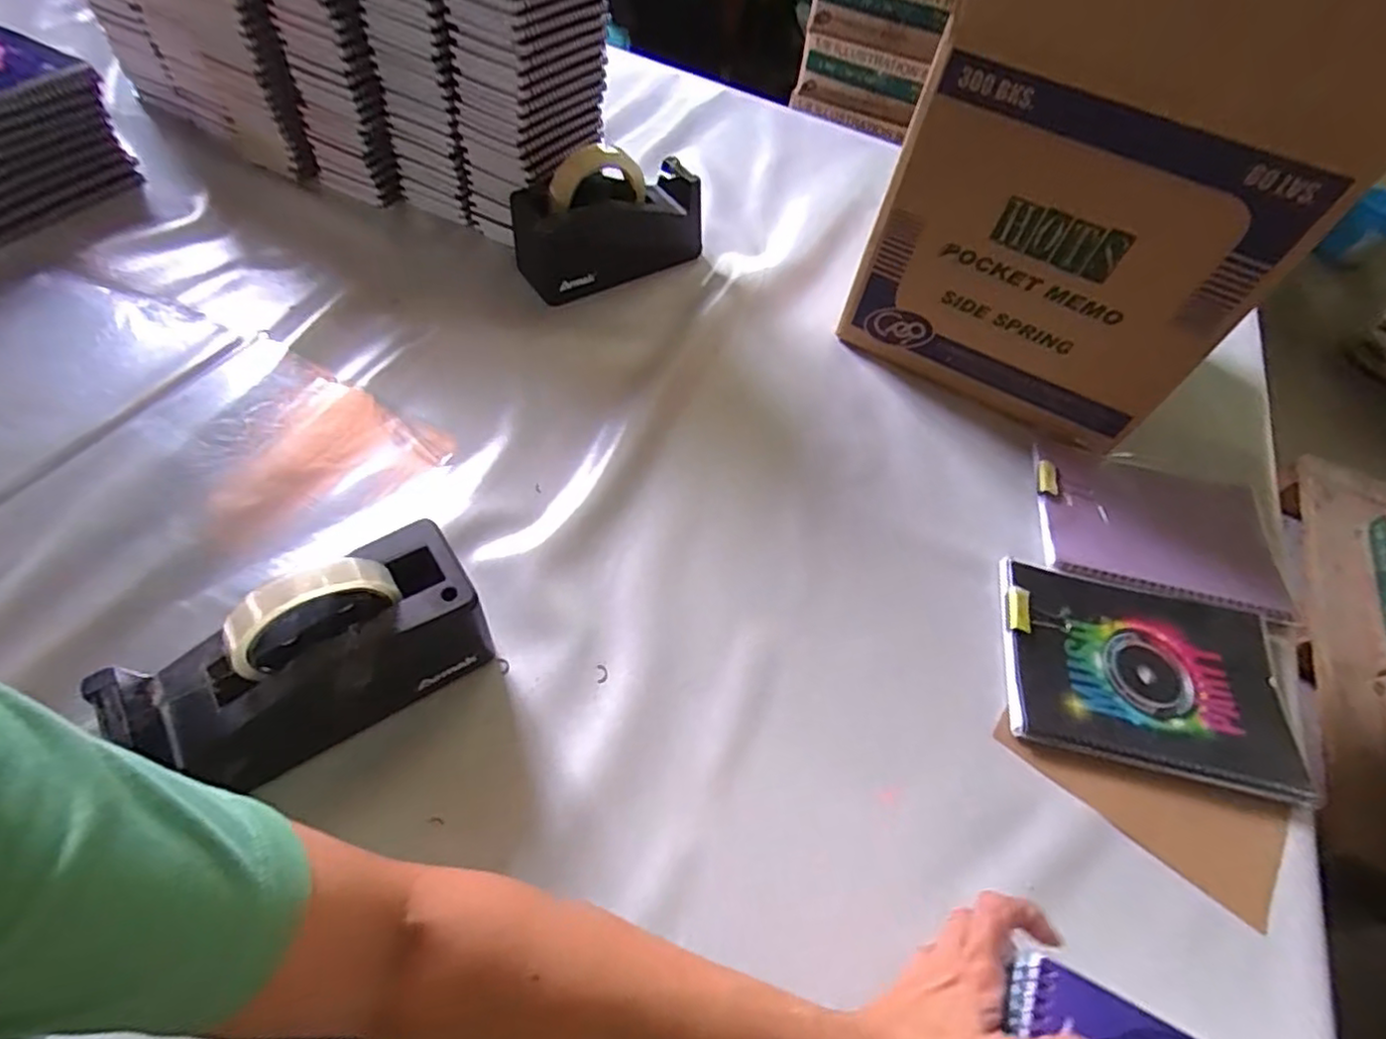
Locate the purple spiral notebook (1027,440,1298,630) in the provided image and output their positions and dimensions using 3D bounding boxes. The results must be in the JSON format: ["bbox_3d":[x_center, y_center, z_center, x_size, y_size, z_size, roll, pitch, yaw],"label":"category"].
[{"bbox_3d":[0.426,0.006,0.606,0.212,0.013,0.145,13,55,1],"label":"purple spiral notebook"}]

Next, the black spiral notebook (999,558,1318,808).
[{"bbox_3d":[0.358,0.119,0.517,0.219,0.010,0.157,13,55,0],"label":"black spiral notebook"}]

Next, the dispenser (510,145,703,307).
[{"bbox_3d":[-0.090,-0.322,0.701,0.208,0.116,0.079,-23,62,-21],"label":"dispenser"}]

